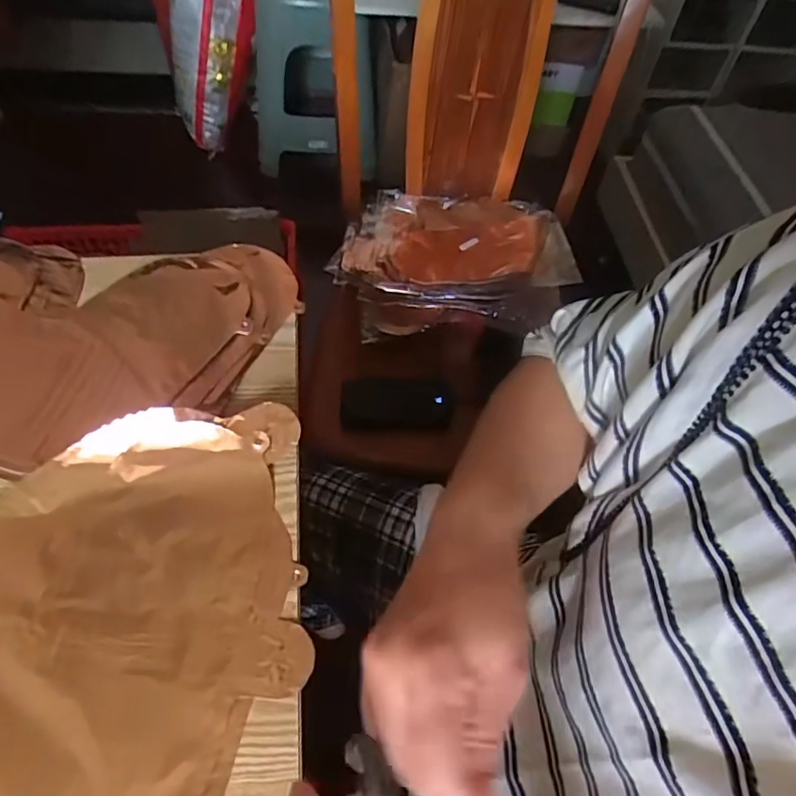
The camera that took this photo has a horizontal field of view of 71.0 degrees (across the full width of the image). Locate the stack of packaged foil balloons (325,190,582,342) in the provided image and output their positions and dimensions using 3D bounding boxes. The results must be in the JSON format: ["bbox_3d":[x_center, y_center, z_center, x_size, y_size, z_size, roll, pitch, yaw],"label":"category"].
[{"bbox_3d":[0.083,-0.222,0.875,0.342,0.064,0.270,1,56,-4],"label":"stack of packaged foil balloons"}]

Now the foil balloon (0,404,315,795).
[{"bbox_3d":[-0.257,0.136,0.299,0.398,0.024,0.251,-6,56,-8],"label":"foil balloon"}]

